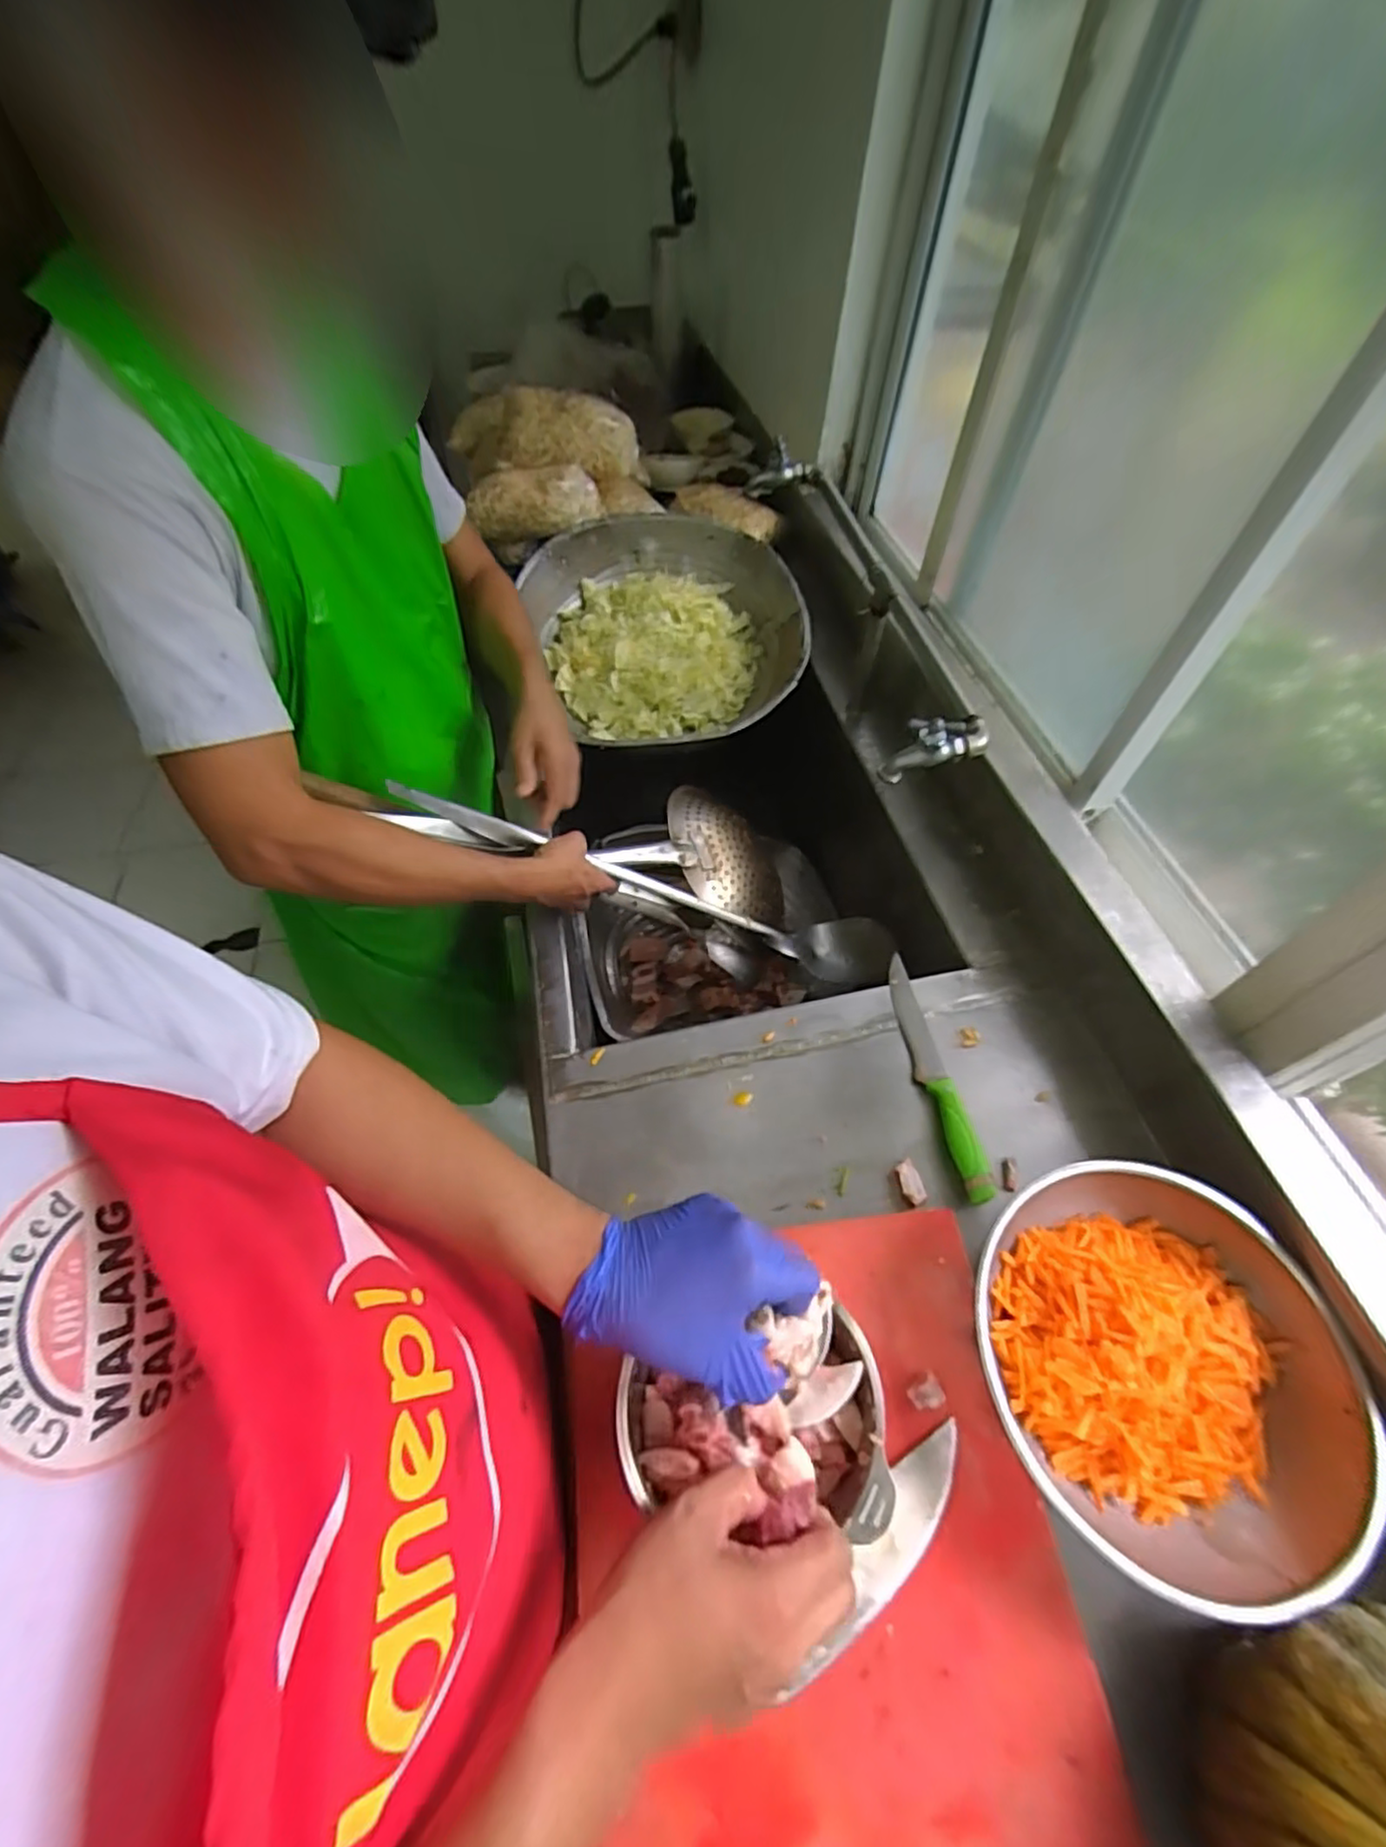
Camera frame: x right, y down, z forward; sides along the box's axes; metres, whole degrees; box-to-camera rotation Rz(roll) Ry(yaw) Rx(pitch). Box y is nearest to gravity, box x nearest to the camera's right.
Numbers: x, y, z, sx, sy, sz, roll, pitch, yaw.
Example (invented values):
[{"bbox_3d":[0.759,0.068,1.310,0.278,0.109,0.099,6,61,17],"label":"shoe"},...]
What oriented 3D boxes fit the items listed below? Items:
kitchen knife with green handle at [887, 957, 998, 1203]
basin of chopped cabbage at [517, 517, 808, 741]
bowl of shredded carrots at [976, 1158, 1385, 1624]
[{"bbox_3d":[0.248,0.147,0.711,0.030,0.036,0.272,-5,55,-5],"label":"kitchen knife with green handle"},{"bbox_3d":[-0.048,-0.502,1.207,0.476,0.180,0.476,0,81,3],"label":"basin of chopped cabbage"},{"bbox_3d":[0.357,0.344,0.540,0.268,0.086,0.270,1,55,-1],"label":"bowl of shredded carrots"}]

